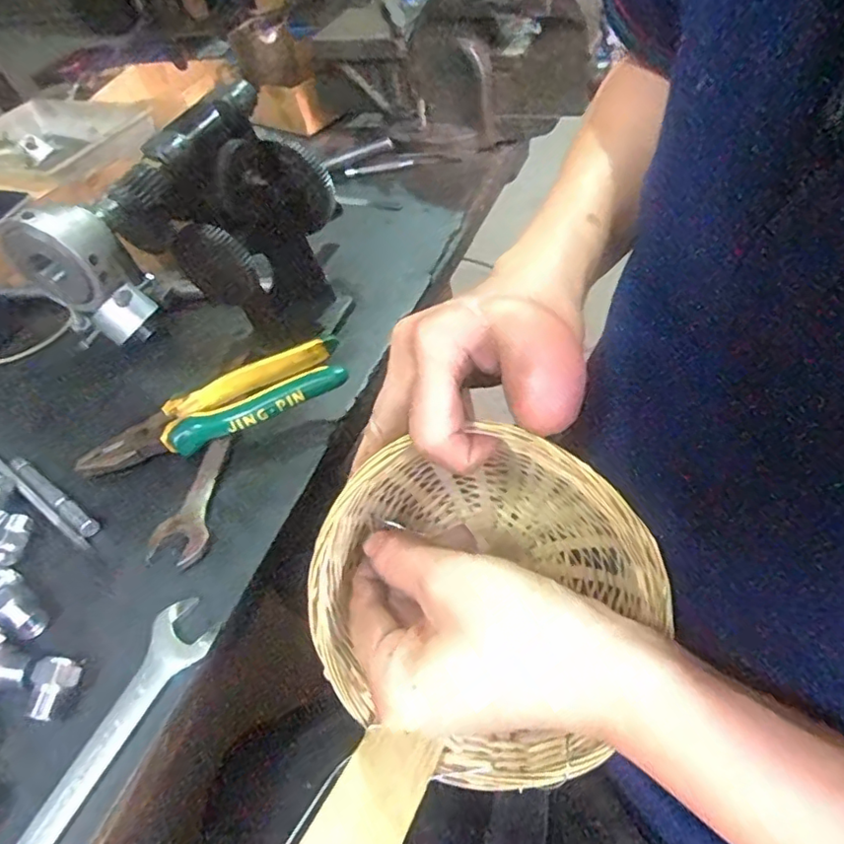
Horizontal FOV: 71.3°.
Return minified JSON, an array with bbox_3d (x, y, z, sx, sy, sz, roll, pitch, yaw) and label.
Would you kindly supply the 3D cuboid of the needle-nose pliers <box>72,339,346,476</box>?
[{"bbox_3d":[-0.143,-0.006,0.401,0.183,0.032,0.052,-23,48,-8],"label":"needle-nose pliers"}]

